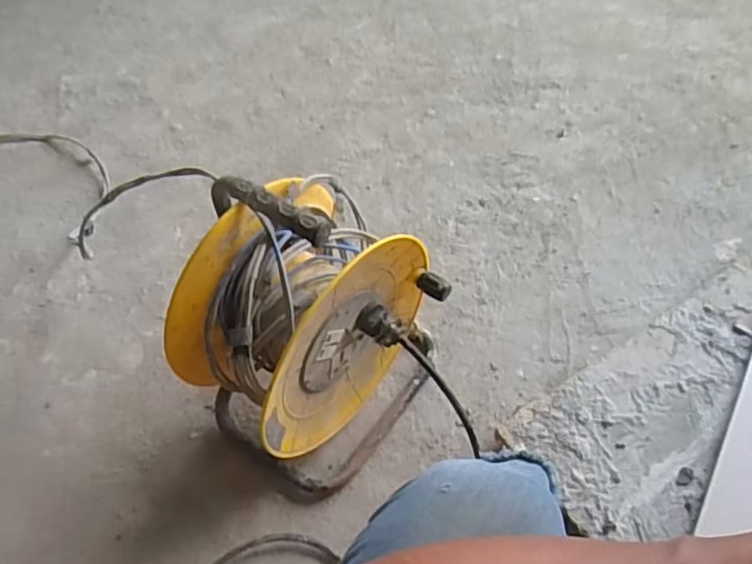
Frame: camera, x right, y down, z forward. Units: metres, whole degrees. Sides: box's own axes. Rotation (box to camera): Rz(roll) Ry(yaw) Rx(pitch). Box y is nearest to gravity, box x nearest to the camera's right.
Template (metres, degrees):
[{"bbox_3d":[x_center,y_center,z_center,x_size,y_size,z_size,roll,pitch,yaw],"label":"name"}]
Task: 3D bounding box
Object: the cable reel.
[{"bbox_3d":[-0.055,0.040,0.695,0.220,0.343,0.293,33,61,28],"label":"cable reel"}]

